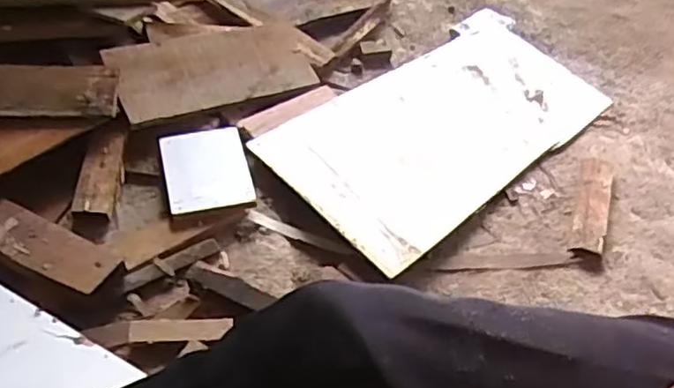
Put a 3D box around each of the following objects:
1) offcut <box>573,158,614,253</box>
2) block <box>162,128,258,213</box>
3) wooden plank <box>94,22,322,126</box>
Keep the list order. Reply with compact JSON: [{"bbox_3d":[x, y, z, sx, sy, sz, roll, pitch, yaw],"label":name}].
[{"bbox_3d":[0.354,0.014,0.916,0.045,0.026,0.159,16,49,8],"label":"offcut"},{"bbox_3d":[-0.167,-0.033,0.852,0.104,0.027,0.123,-12,50,-13],"label":"block"},{"bbox_3d":[-0.173,-0.185,0.957,0.293,0.023,0.125,-16,74,-31],"label":"wooden plank"}]

